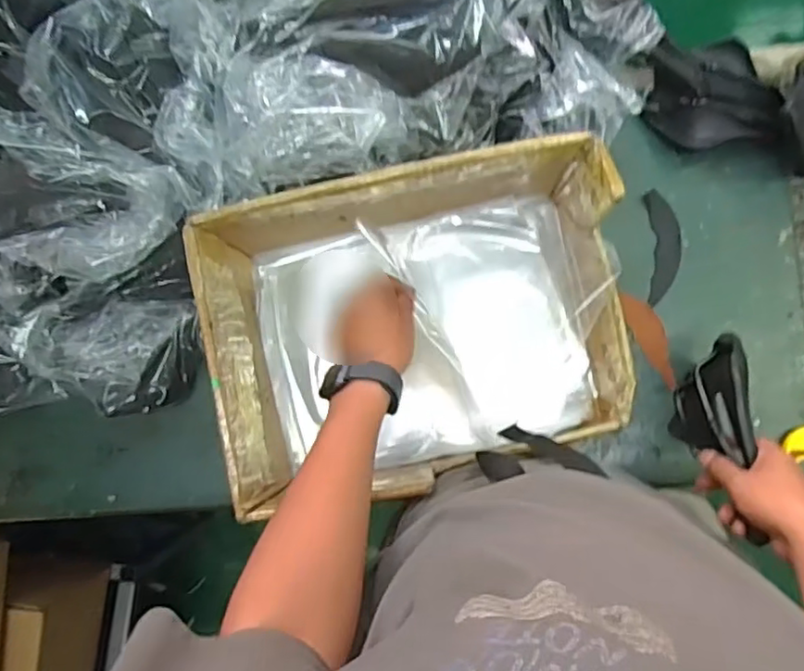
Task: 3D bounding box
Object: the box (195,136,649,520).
[{"bbox_3d":[0.030,-0.008,0.688,0.414,0.220,0.324,-12,86,4],"label":"box"}]

